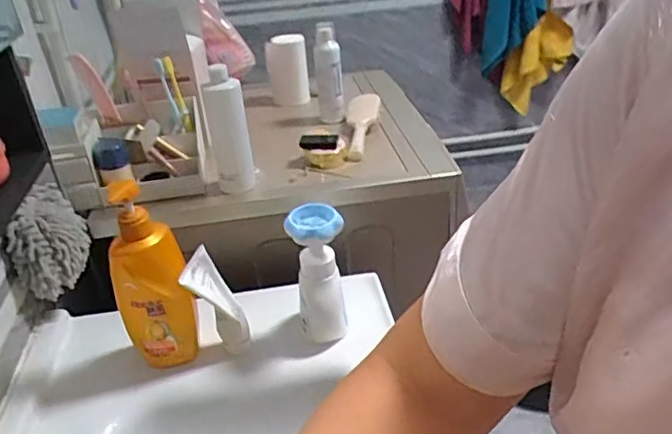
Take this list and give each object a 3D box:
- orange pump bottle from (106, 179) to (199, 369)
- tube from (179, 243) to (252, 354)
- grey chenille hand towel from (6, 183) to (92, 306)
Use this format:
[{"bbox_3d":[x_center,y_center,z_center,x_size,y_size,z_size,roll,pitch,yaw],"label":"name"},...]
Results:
[{"bbox_3d":[-0.237,0.085,0.722,0.089,0.287,0.055,-21,35,-26],"label":"orange pump bottle"},{"bbox_3d":[-0.163,0.120,0.770,0.070,0.153,0.053,-12,32,-12],"label":"tube"},{"bbox_3d":[-0.405,0.030,0.811,0.051,0.132,0.134,-1,31,7],"label":"grey chenille hand towel"}]

